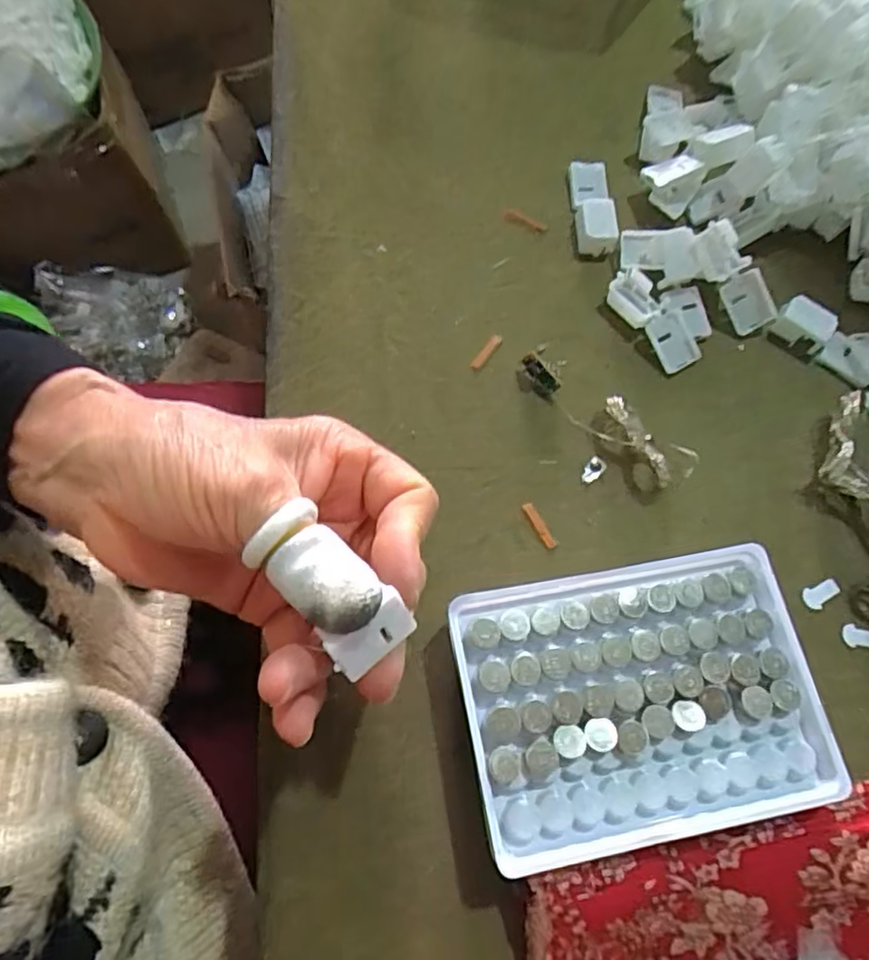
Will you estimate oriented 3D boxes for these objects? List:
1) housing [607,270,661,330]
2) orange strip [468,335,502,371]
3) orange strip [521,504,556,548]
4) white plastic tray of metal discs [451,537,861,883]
[{"bbox_3d":[0.100,-0.090,0.305,0.023,0.009,0.027,-40,79,-15],"label":"housing"},{"bbox_3d":[0.025,-0.061,0.296,0.005,0.004,0.021,38,74,8],"label":"orange strip"},{"bbox_3d":[0.046,0.020,0.272,0.005,0.004,0.022,-28,77,-4],"label":"orange strip"},{"bbox_3d":[0.077,0.082,0.235,0.130,0.028,0.093,-9,73,-7],"label":"white plastic tray of metal discs"}]

